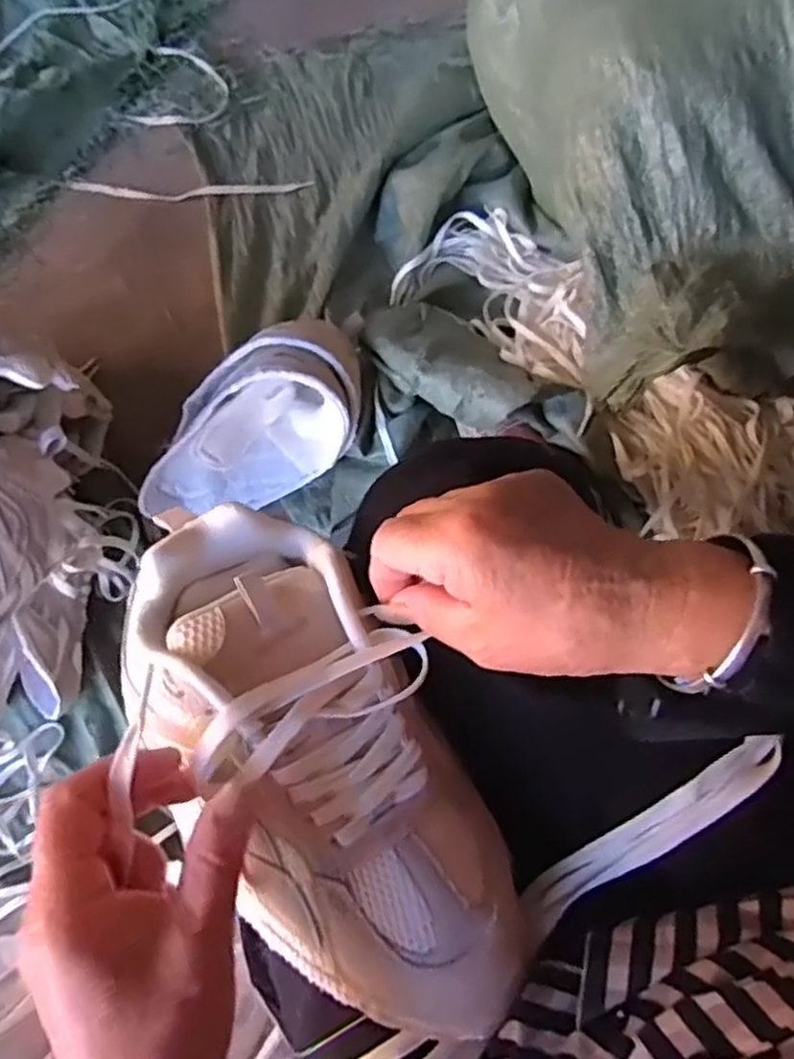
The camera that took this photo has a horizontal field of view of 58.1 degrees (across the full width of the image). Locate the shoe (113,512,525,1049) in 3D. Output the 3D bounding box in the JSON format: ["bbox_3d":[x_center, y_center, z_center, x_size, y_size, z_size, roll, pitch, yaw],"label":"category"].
[{"bbox_3d":[-0.035,0.111,0.322,0.116,0.088,0.254,-31,86,-6],"label":"shoe"}]

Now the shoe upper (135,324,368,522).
[{"bbox_3d":[-0.151,-0.106,0.736,0.270,0.138,0.118,-32,77,-6],"label":"shoe upper"}]

